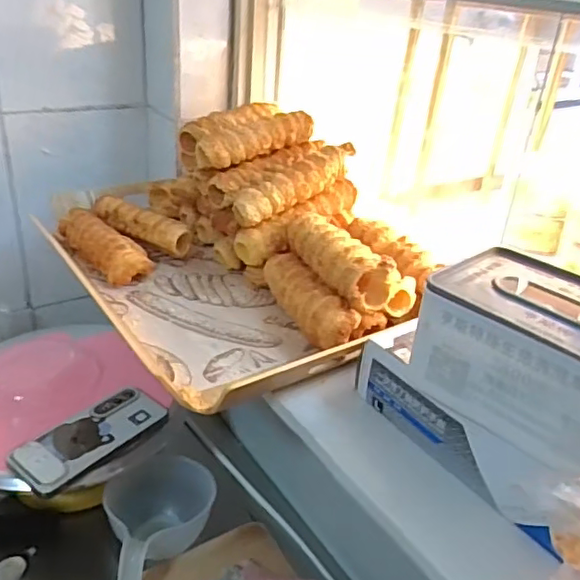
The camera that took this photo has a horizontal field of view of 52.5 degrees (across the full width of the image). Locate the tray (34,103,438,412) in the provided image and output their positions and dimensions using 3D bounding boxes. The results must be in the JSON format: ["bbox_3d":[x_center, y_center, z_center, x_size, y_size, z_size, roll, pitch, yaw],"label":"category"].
[{"bbox_3d":[-0.077,-0.079,0.631,0.288,0.149,0.436,-18,37,-35],"label":"tray"}]

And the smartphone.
[{"bbox_3d":[-0.214,0.160,0.645,0.073,0.017,0.164,24,35,30],"label":"smartphone"}]

